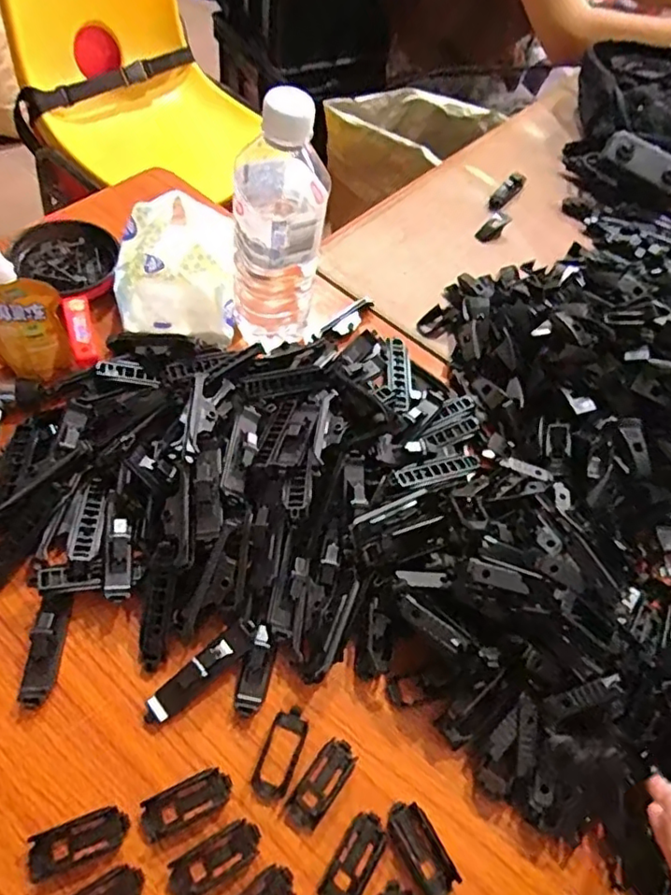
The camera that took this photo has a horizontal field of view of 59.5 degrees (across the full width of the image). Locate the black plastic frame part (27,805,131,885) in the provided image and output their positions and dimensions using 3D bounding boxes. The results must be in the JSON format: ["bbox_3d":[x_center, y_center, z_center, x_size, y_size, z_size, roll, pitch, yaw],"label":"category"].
[{"bbox_3d":[-0.140,0.215,0.319,0.050,0.011,0.022,-14,61,-17],"label":"black plastic frame part"}]

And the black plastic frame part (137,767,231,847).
[{"bbox_3d":[-0.085,0.204,0.335,0.050,0.009,0.022,-19,63,-19],"label":"black plastic frame part"}]

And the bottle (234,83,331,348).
[{"bbox_3d":[-0.043,-0.164,0.445,0.067,0.200,0.073,9,56,-3],"label":"bottle"}]

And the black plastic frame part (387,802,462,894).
[{"bbox_3d":[0.050,0.232,0.339,0.022,0.007,0.050,-23,64,-21],"label":"black plastic frame part"}]

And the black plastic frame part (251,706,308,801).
[{"bbox_3d":[-0.033,0.185,0.357,0.021,0.004,0.052,23,57,6],"label":"black plastic frame part"}]

